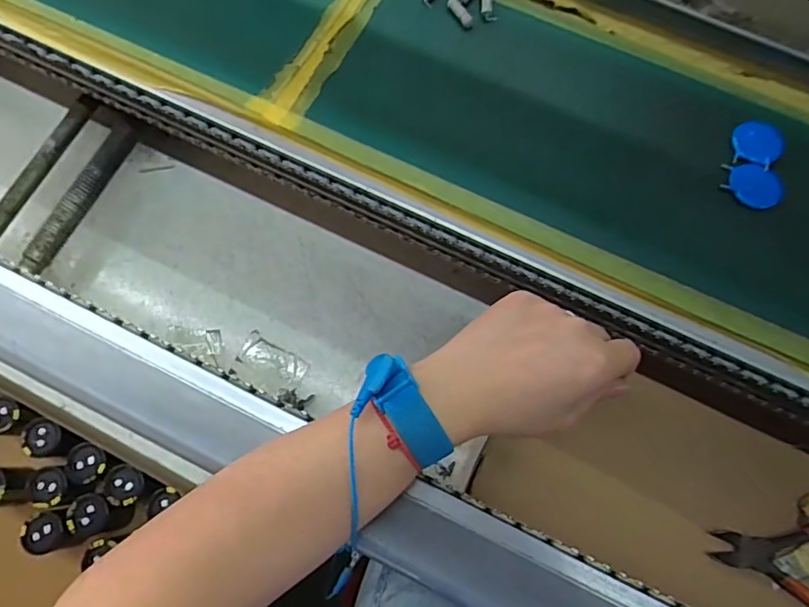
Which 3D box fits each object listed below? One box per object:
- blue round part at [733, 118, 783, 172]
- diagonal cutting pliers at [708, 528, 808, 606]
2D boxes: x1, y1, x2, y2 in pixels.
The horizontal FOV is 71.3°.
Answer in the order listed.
[{"bbox_3d":[0.229,-0.103,0.365,0.029,0.011,0.029,0,75,0],"label":"blue round part"},{"bbox_3d":[0.296,0.173,0.392,0.143,0.015,0.093,22,76,5],"label":"diagonal cutting pliers"}]

